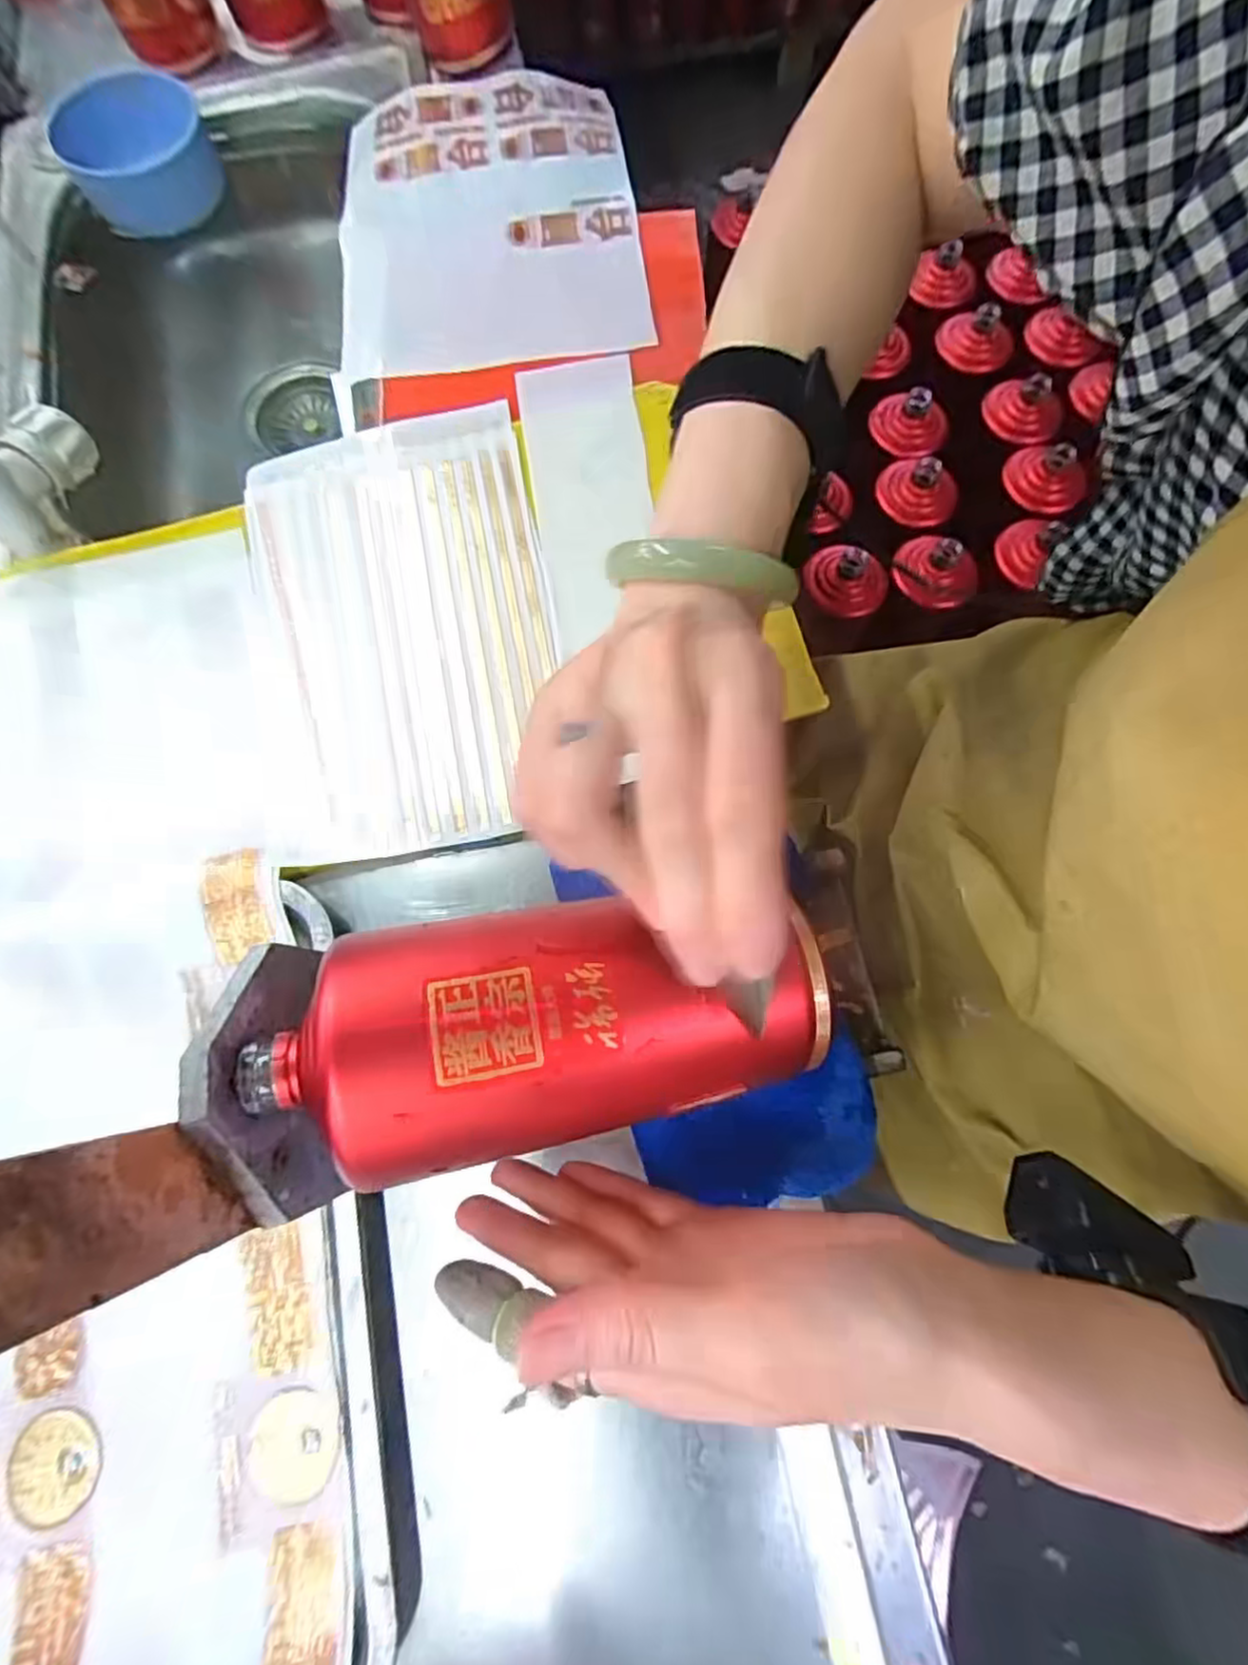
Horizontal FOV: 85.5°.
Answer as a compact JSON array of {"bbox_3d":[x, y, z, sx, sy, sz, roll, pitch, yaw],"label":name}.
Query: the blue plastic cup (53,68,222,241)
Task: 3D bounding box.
[{"bbox_3d":[-0.373,-0.526,0.521,0.104,0.055,0.085,-28,77,-6],"label":"blue plastic cup"}]

